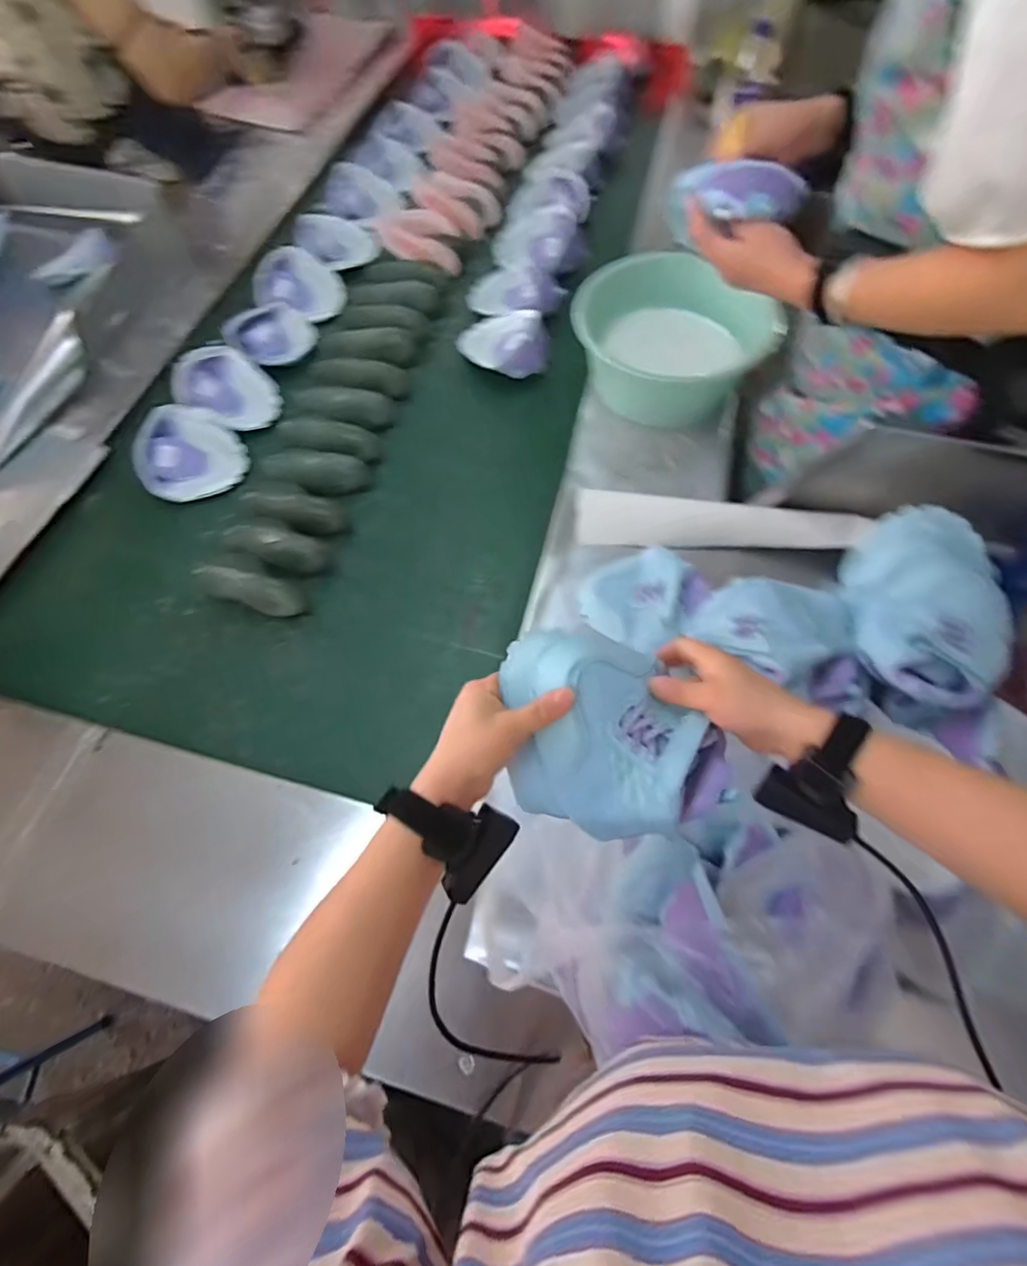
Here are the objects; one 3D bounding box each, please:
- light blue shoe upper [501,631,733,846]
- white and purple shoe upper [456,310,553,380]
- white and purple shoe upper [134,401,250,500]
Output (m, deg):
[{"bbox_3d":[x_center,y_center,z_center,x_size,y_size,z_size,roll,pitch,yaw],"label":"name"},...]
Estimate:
[{"bbox_3d":[0.078,0.068,0.418,0.160,0.044,0.154,0,65,1],"label":"light blue shoe upper"},{"bbox_3d":[-0.021,-0.533,0.998,0.174,0.054,0.110,10,65,6],"label":"white and purple shoe upper"},{"bbox_3d":[-0.541,-0.305,0.919,0.158,0.039,0.181,-29,67,-12],"label":"white and purple shoe upper"}]

